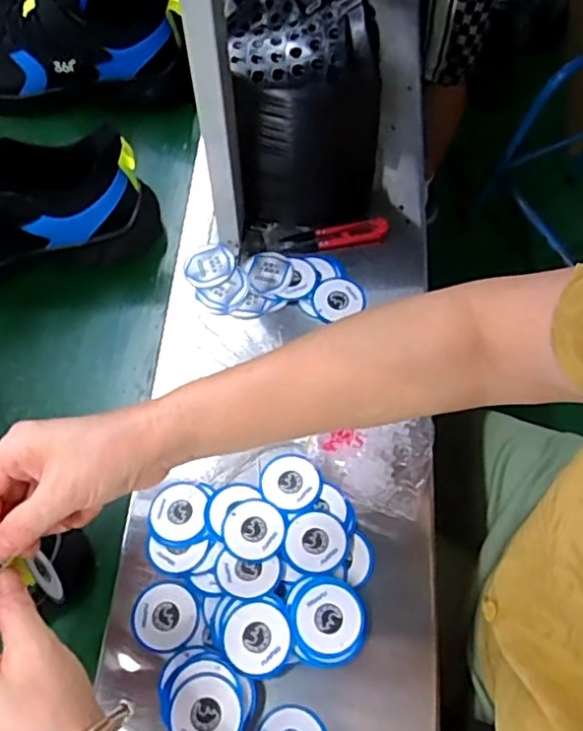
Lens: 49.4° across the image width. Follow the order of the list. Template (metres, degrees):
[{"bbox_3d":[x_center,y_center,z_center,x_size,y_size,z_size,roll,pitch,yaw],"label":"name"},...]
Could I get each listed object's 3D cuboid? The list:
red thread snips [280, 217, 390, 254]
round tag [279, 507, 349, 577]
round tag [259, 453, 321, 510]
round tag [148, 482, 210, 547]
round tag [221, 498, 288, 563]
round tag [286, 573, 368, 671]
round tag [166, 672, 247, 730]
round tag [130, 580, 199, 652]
[{"bbox_3d":[0.042,-0.128,0.607,0.100,0.014,0.026,-5,62,-4],"label":"red thread snips"},{"bbox_3d":[0.018,0.130,0.467,0.047,0.007,0.046,1,62,-1],"label":"round tag"},{"bbox_3d":[-0.001,0.090,0.494,0.045,0.008,0.043,1,62,-1],"label":"round tag"},{"bbox_3d":[-0.087,0.112,0.484,0.044,0.004,0.050,-1,57,6],"label":"round tag"},{"bbox_3d":[-0.028,0.121,0.470,0.046,0.004,0.045,1,62,-1],"label":"round tag"},{"bbox_3d":[0.025,0.175,0.438,0.052,0.006,0.058,-12,63,0],"label":"round tag"},{"bbox_3d":[-0.056,0.226,0.411,0.048,0.005,0.047,0,69,0],"label":"round tag"},{"bbox_3d":[-0.092,0.182,0.459,0.047,0.006,0.045,1,62,-1],"label":"round tag"}]

